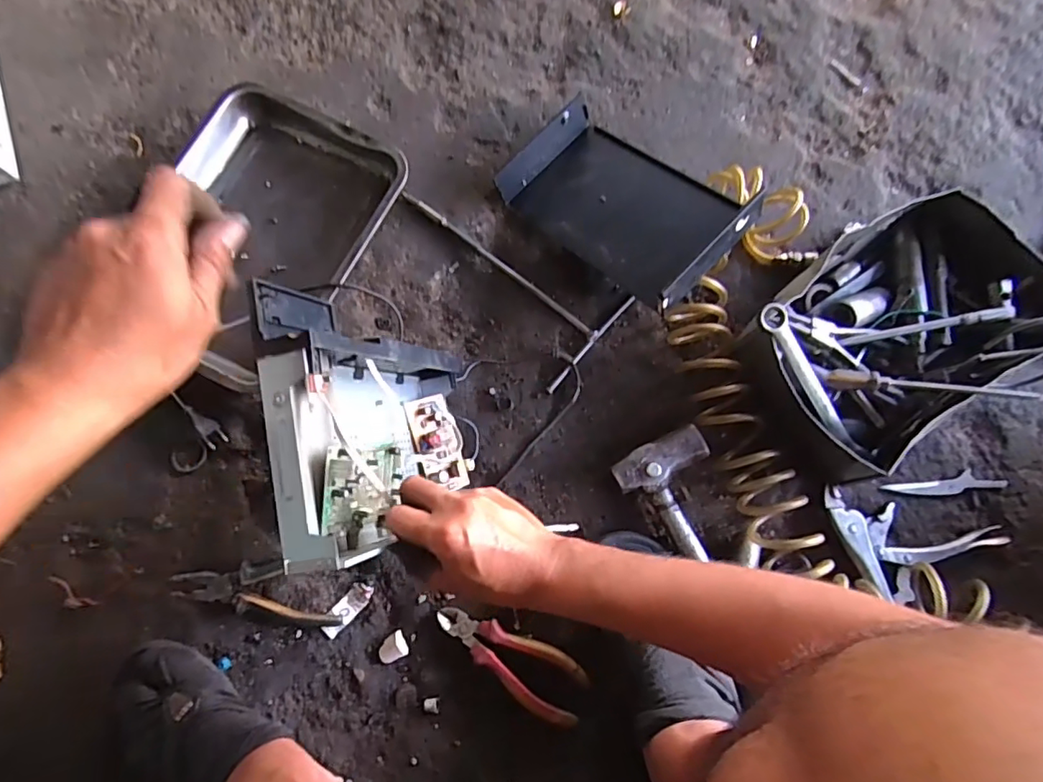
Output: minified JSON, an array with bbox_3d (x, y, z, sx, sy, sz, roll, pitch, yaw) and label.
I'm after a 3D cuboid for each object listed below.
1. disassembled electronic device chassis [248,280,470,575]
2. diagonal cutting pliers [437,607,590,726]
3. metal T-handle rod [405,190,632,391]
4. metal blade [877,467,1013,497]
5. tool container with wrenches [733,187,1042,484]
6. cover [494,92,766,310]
[{"bbox_3d":[-0.128,0.027,0.524,0.059,0.263,0.210,-13,84,18],"label":"disassembled electronic device chassis"},{"bbox_3d":[-0.013,0.282,0.588,0.169,0.025,0.061,29,79,5],"label":"diagonal cutting pliers"},{"bbox_3d":[-0.027,-0.154,0.692,0.308,0.017,0.144,42,80,8],"label":"metal T-handle rod"},{"bbox_3d":[0.491,0.109,0.642,0.136,0.009,0.023,-9,78,-3],"label":"metal blade"},{"bbox_3d":[0.423,-0.067,0.623,0.328,0.117,0.237,-29,80,-7],"label":"tool container with wrenches"},{"bbox_3d":[0.117,-0.230,0.661,0.287,0.074,0.164,42,95,24],"label":"cover"}]

